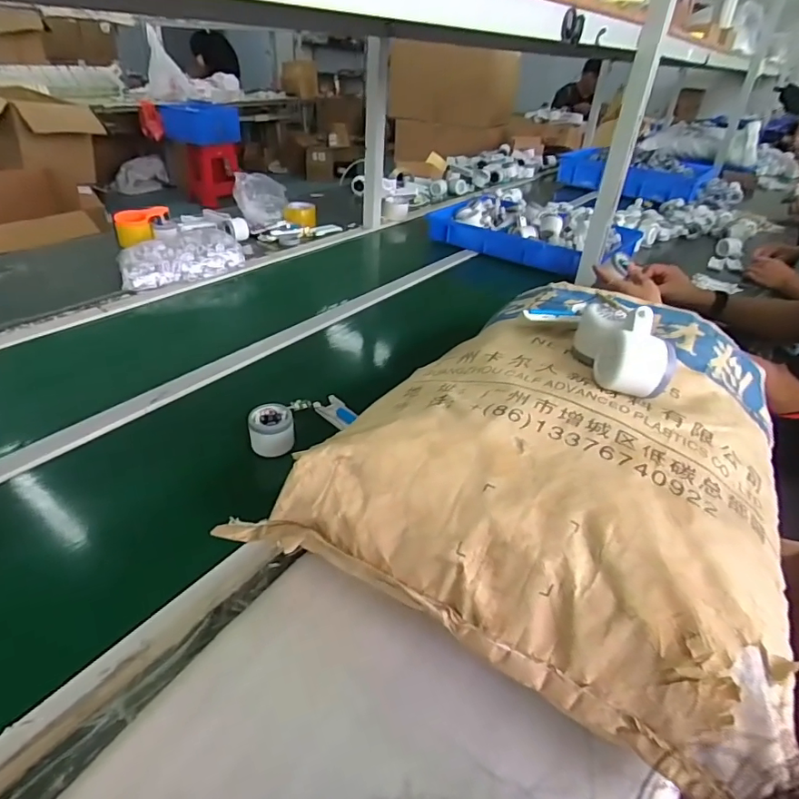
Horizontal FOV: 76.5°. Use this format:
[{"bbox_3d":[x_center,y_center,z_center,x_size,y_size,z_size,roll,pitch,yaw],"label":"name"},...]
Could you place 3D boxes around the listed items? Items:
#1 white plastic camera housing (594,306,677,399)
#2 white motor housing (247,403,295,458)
[{"bbox_3d":[0.226,-0.045,0.488,0.057,0.069,0.051,6,34,2],"label":"white plastic camera housing"},{"bbox_3d":[-0.176,0.042,0.697,0.058,0.045,0.060,-8,36,-18],"label":"white motor housing"}]

